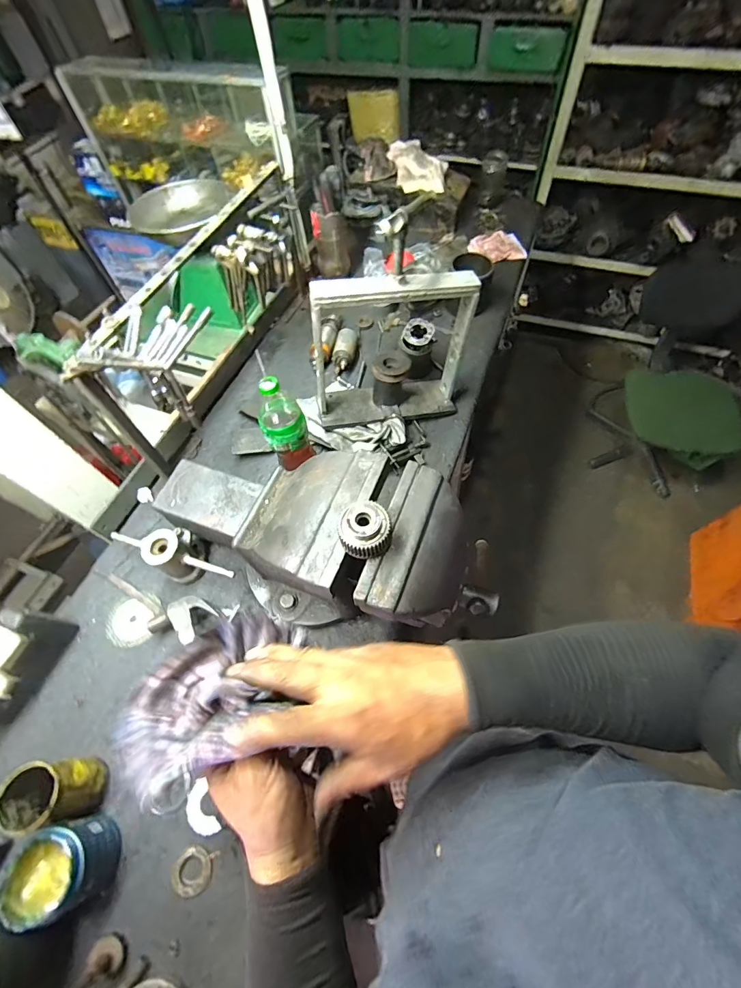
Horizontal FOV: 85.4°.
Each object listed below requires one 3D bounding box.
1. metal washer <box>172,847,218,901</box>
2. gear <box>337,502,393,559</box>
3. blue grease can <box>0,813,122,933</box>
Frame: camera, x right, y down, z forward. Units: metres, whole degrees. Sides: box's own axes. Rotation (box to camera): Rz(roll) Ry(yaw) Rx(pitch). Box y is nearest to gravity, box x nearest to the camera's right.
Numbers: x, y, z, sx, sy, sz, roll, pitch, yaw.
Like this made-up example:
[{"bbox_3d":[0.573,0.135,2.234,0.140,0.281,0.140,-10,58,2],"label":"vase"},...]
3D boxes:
[{"bbox_3d":[-0.245,0.520,0.553,0.052,0.007,0.051,14,50,-1],"label":"metal washer"},{"bbox_3d":[-0.006,0.042,0.469,0.063,0.041,0.057,-23,62,-9],"label":"gear"},{"bbox_3d":[-0.399,0.484,0.523,0.085,0.097,0.090,-1,60,2],"label":"blue grease can"}]

